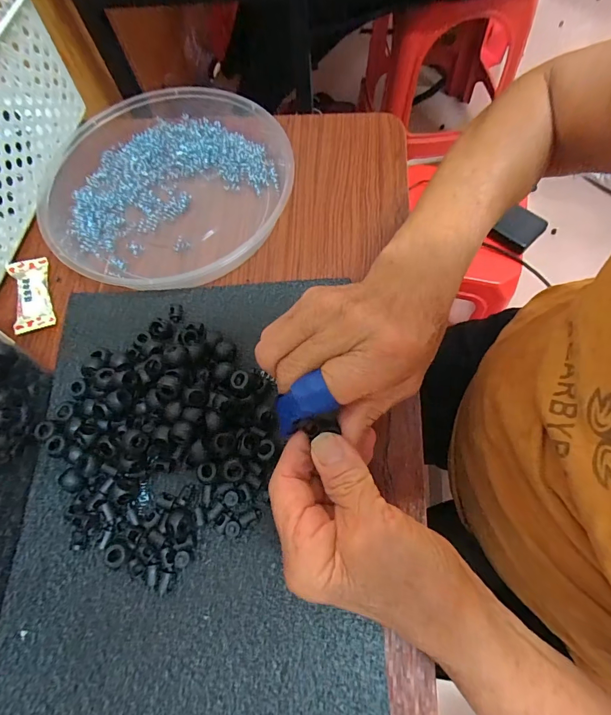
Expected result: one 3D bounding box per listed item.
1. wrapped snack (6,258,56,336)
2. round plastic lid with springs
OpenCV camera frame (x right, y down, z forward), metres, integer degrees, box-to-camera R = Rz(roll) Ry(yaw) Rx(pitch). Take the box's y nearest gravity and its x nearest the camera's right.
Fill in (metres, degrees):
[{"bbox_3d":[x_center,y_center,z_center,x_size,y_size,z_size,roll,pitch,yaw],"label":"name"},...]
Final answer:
[{"bbox_3d":[-0.249,-0.058,0.340,0.031,0.012,0.072,-19,69,-4],"label":"wrapped snack"},{"bbox_3d":[-0.141,-0.167,0.362,0.239,0.036,0.230,-1,68,3],"label":"round plastic lid with springs"}]

